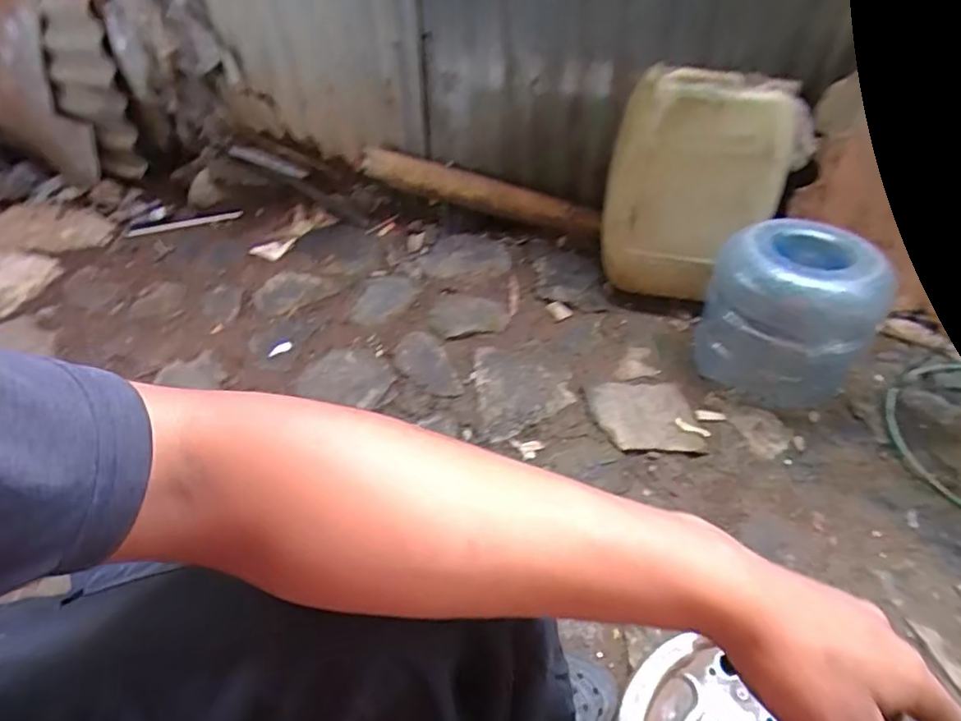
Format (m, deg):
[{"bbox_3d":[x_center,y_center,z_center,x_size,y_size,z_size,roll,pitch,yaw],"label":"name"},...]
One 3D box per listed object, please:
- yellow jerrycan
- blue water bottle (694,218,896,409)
[{"bbox_3d":[0.408,-0.317,1.115,0.314,0.413,0.195,13,47,15],"label":"yellow jerrycan"},{"bbox_3d":[0.520,-0.078,0.985,0.214,0.246,0.216,-1,46,1],"label":"blue water bottle"}]

